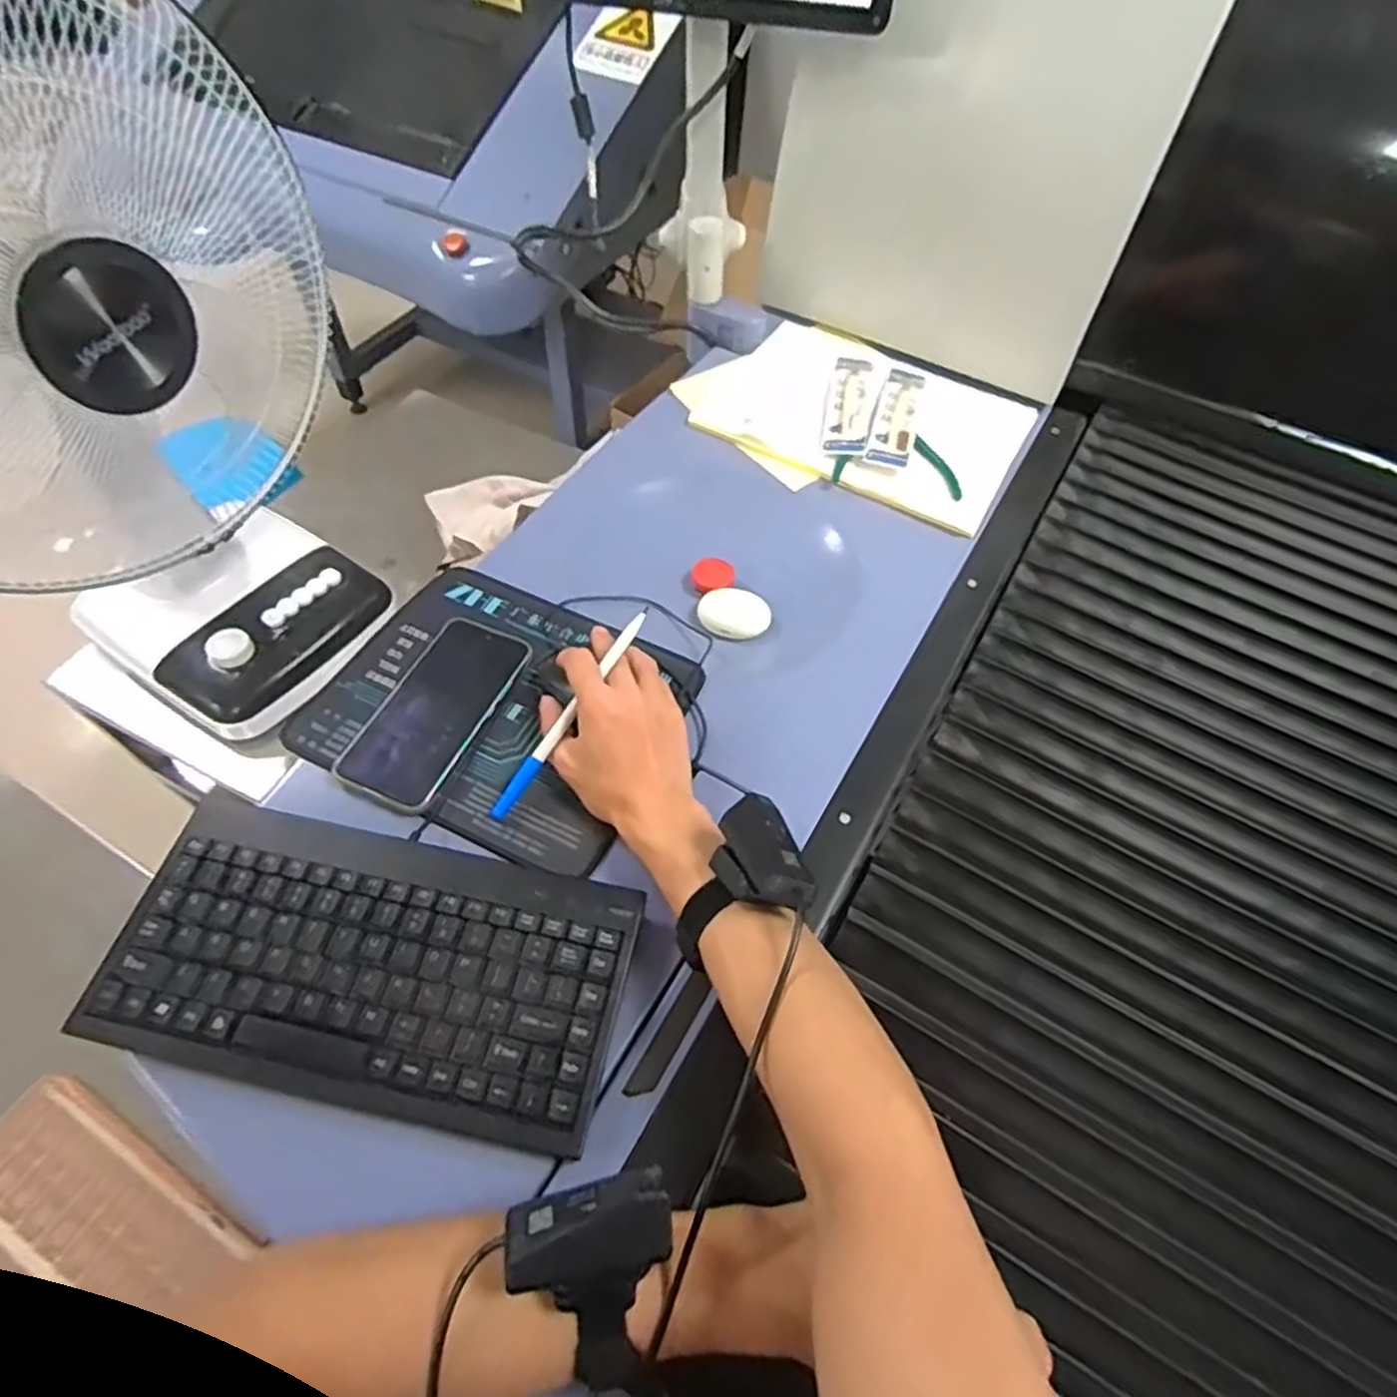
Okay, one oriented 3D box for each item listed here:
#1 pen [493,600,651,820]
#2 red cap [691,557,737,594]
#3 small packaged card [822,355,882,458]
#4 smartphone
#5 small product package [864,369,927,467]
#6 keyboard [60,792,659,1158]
[{"bbox_3d":[-0.089,0.009,0.522,0.012,0.007,0.178,33,84,19],"label":"pen"},{"bbox_3d":[0.013,-0.115,0.692,0.040,0.007,0.034,-14,58,-13],"label":"red cap"},{"bbox_3d":[0.166,-0.320,0.808,0.048,0.014,0.185,12,56,5],"label":"small packaged card"},{"bbox_3d":[-0.194,0.008,0.560,0.076,0.017,0.161,20,57,12],"label":"smartphone"},{"bbox_3d":[0.211,-0.300,0.790,0.044,0.010,0.169,16,56,8],"label":"small product package"},{"bbox_3d":[-0.191,0.155,0.445,0.290,0.024,0.147,11,56,5],"label":"keyboard"}]

